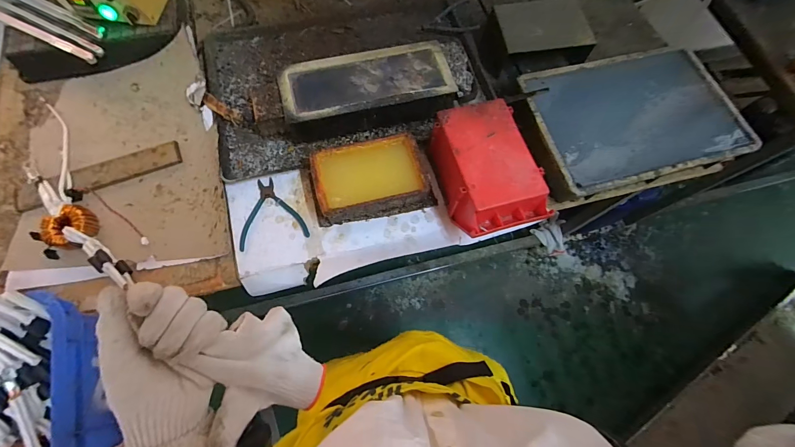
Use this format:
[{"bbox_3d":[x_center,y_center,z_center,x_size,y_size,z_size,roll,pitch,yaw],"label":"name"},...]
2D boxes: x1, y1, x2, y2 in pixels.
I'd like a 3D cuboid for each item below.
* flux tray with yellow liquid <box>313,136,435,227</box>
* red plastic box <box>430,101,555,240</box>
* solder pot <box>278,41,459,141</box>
[{"bbox_3d":[-0.047,-0.087,0.643,0.237,0.069,0.139,-13,71,-7],"label":"flux tray with yellow liquid"},{"bbox_3d":[0.161,-0.094,0.622,0.147,0.113,0.231,-15,72,-8],"label":"red plastic box"},{"bbox_3d":[-0.059,-0.270,0.705,0.343,0.093,0.172,-11,71,-7],"label":"solder pot"}]

